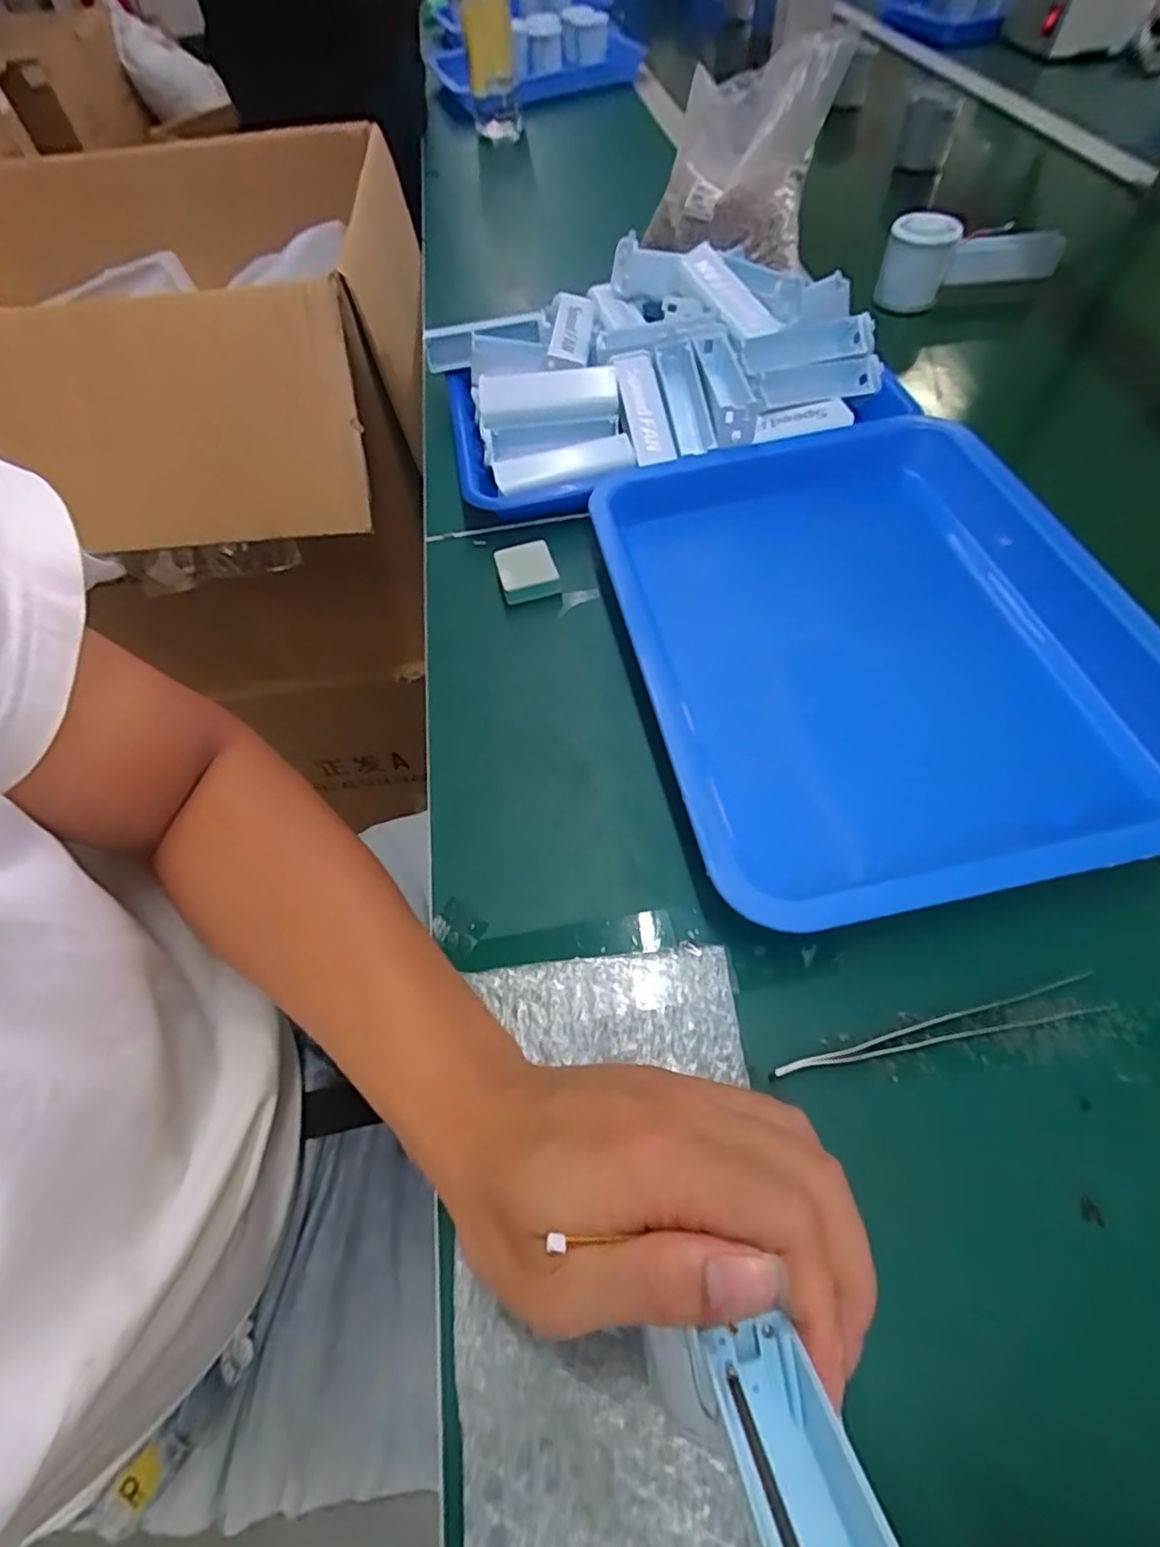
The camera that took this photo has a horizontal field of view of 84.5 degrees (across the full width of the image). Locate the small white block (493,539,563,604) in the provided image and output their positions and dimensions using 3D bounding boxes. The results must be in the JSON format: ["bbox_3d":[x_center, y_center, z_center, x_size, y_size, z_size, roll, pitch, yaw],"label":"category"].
[{"bbox_3d":[-0.036,-0.135,0.425,0.037,0.017,0.040,-15,59,-5],"label":"small white block"}]

